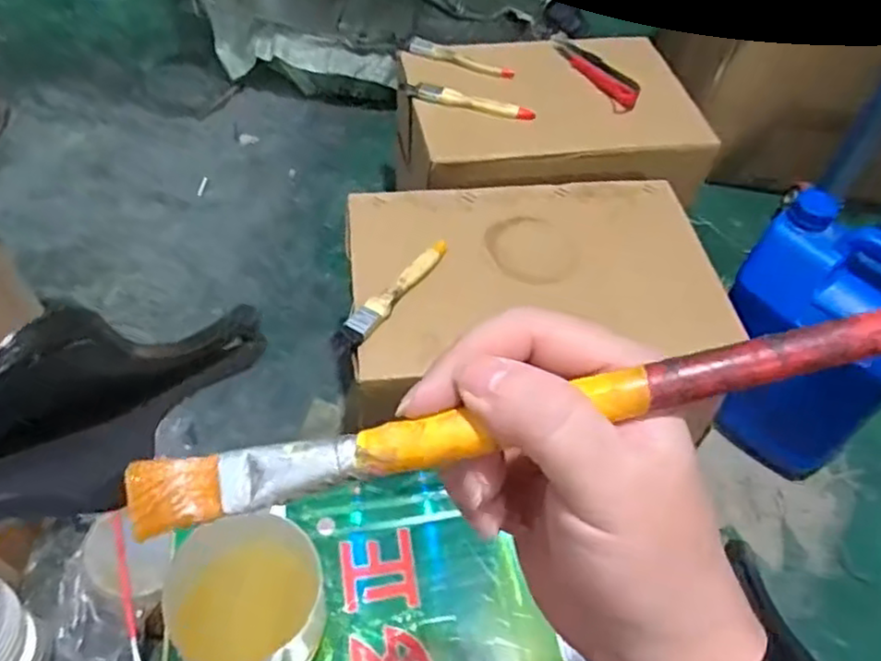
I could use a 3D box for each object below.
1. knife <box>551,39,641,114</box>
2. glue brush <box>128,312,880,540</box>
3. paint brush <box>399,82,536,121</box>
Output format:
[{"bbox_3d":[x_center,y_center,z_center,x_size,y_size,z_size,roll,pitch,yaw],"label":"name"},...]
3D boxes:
[{"bbox_3d":[0.195,-0.322,0.864,0.035,0.024,0.141,-27,58,-23],"label":"knife"},{"bbox_3d":[0.047,0.018,0.196,0.275,0.012,0.017,-14,52,3],"label":"glue brush"},{"bbox_3d":[0.031,-0.281,0.846,0.168,0.019,0.018,13,52,6],"label":"paint brush"}]

